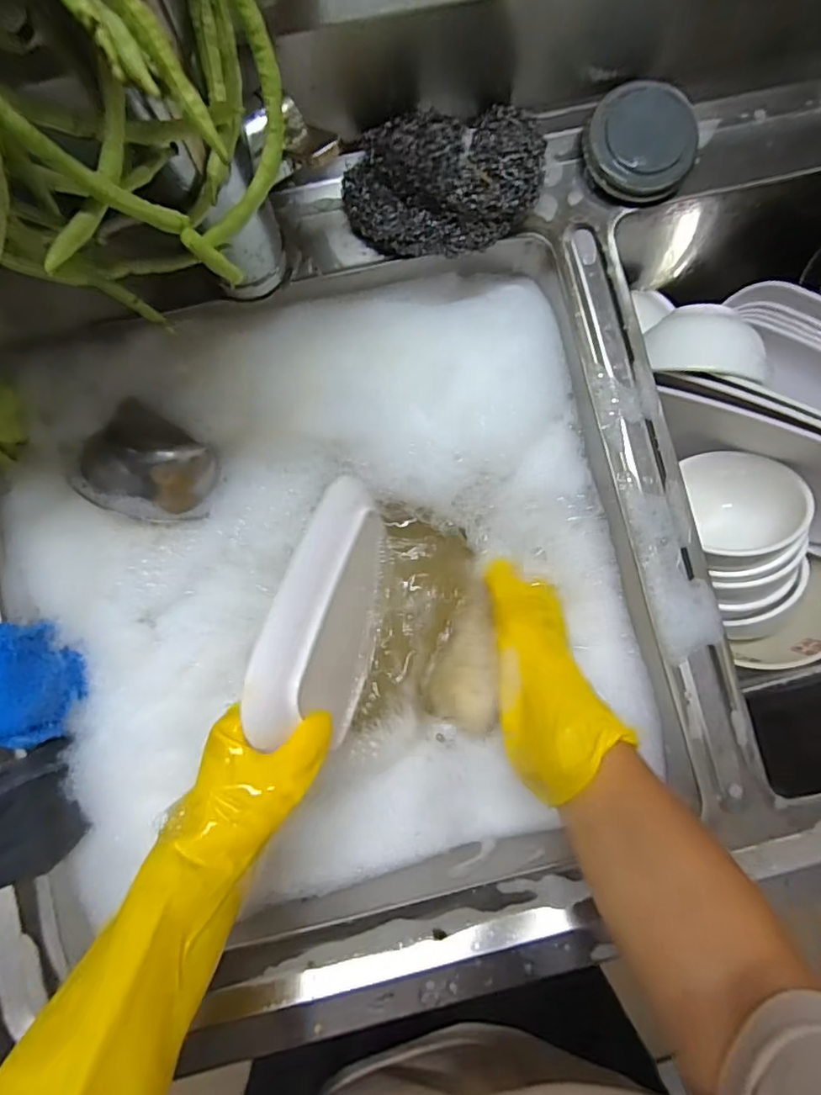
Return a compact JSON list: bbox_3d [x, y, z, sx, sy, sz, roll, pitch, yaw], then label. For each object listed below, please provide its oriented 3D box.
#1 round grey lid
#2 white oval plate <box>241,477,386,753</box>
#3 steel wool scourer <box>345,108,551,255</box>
[{"bbox_3d":[0.172,-0.302,0.410,0.081,0.024,0.075,0,86,-2],"label":"round grey lid"},{"bbox_3d":[-0.055,0.047,0.409,0.021,0.129,0.193,-1,64,24],"label":"white oval plate"},{"bbox_3d":[0.025,-0.258,0.393,0.138,0.052,0.087,-10,87,-3],"label":"steel wool scourer"}]

